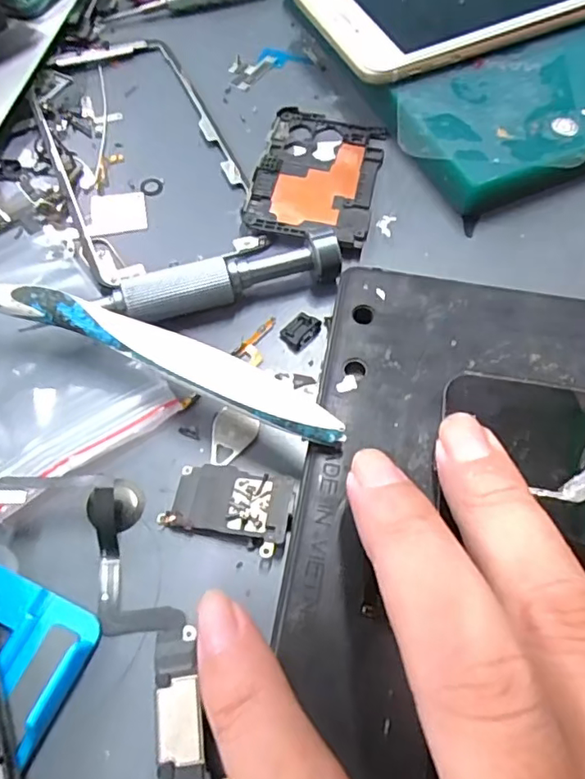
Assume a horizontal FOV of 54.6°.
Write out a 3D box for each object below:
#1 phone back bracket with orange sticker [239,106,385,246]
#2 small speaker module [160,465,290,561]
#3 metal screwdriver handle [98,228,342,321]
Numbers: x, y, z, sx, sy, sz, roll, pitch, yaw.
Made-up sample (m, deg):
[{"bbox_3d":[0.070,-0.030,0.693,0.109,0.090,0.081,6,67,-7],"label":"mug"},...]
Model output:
[{"bbox_3d":[0.010,-0.086,0.224,0.046,0.004,0.068,10,62,6],"label":"phone back bracket with orange sticker"},{"bbox_3d":[-0.017,0.032,0.159,0.034,0.004,0.022,11,62,6],"label":"small speaker module"},{"bbox_3d":[-0.022,-0.039,0.188,0.077,0.013,0.015,-13,62,-6],"label":"metal screwdriver handle"}]

